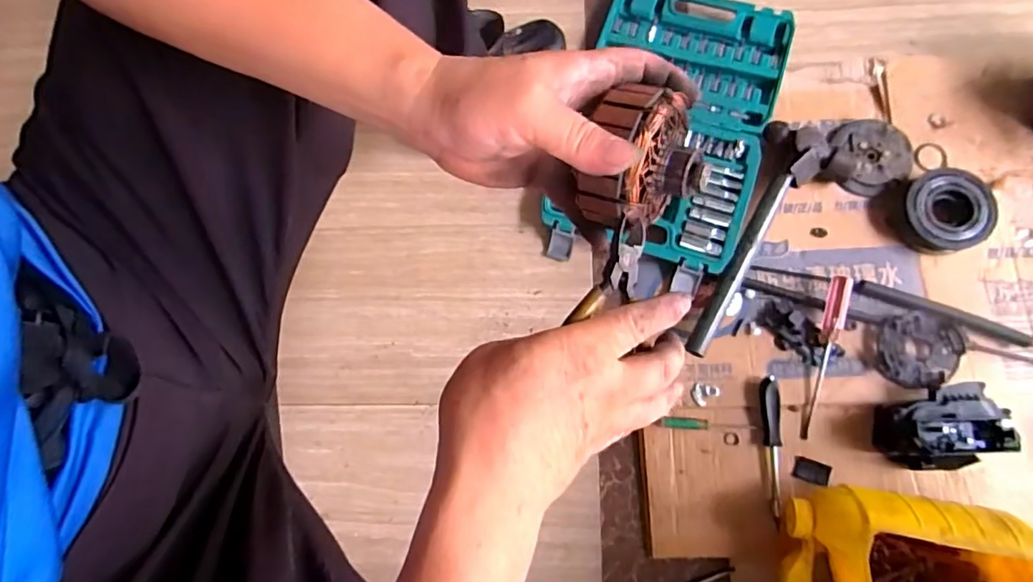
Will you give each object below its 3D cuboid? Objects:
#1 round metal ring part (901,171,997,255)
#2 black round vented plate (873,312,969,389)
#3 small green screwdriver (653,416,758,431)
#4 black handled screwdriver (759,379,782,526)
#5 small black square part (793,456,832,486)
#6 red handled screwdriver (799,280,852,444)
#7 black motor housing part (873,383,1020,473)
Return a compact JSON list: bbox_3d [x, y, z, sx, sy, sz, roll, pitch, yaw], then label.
[{"bbox_3d":[0.548,-0.101,0.702,0.102,0.029,0.102,-16,80,11],"label":"round metal ring part"},{"bbox_3d":[0.487,0.070,0.667,0.101,0.020,0.083,-29,78,-2],"label":"black round vented plate"},{"bbox_3d":[0.234,0.165,0.672,0.110,0.019,0.015,4,79,5],"label":"small green screwdriver"},{"bbox_3d":[0.305,0.186,0.647,0.018,0.029,0.164,0,78,4],"label":"black handled screwdriver"},{"bbox_3d":[0.352,0.215,0.653,0.041,0.004,0.025,17,80,7],"label":"small black square part"},{"bbox_3d":[0.376,0.080,0.670,0.022,0.024,0.199,14,90,3],"label":"red handled screwdriver"},{"bbox_3d":[0.482,0.157,0.623,0.124,0.065,0.087,-12,78,1],"label":"black motor housing part"}]

